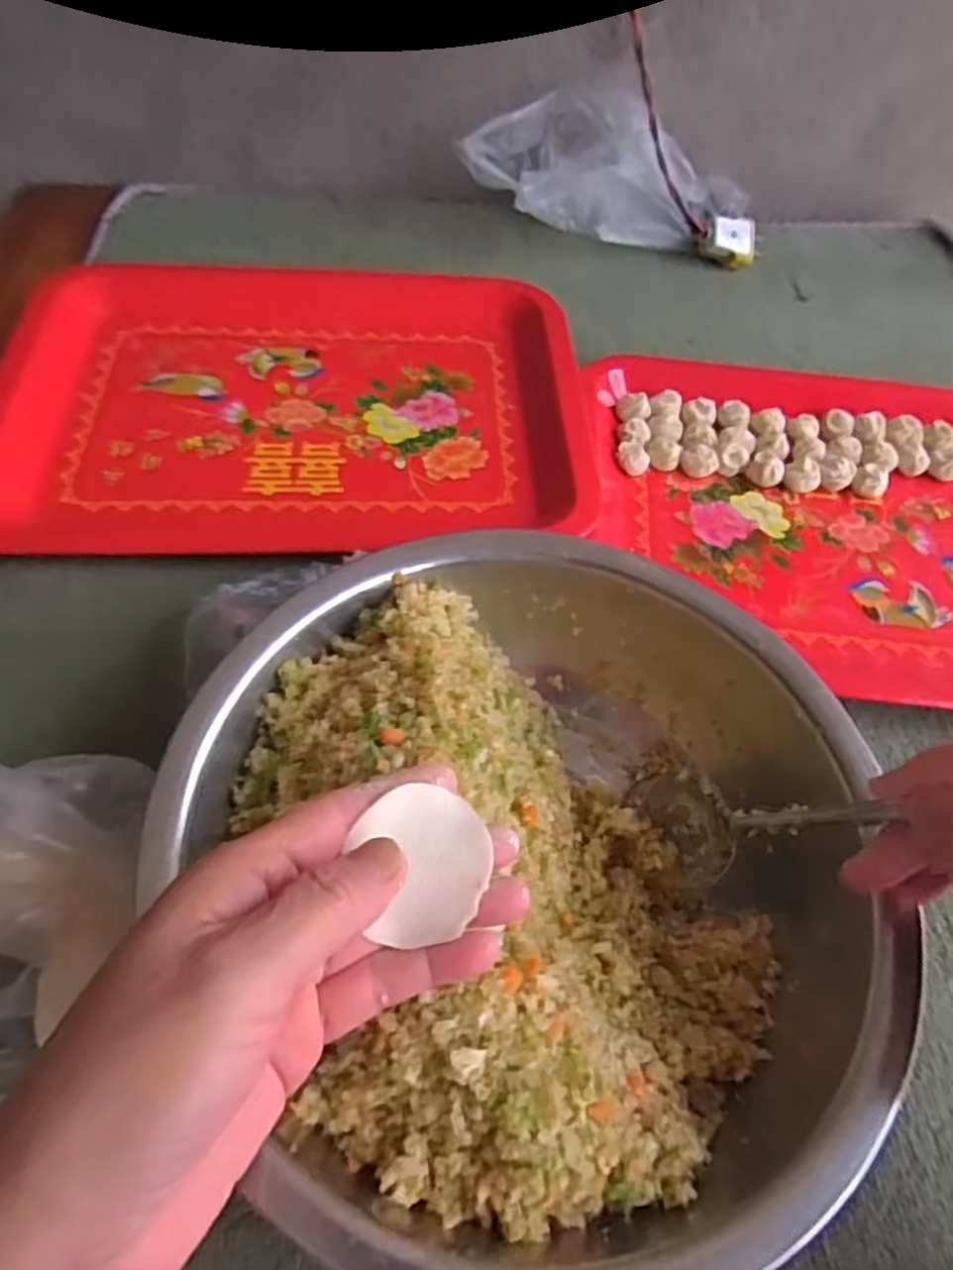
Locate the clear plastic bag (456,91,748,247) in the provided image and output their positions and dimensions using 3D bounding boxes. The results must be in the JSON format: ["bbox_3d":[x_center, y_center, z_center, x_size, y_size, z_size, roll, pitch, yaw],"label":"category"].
[{"bbox_3d":[0.107,-0.387,0.629,0.239,0.100,0.088,-8,58,-11],"label":"clear plastic bag"}]

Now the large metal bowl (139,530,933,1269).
[{"bbox_3d":[0.019,0.091,0.309,0.268,0.083,0.270,2,56,-4],"label":"large metal bowl"}]

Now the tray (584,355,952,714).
[{"bbox_3d":[0.252,-0.068,0.471,0.352,0.027,0.260,8,56,0],"label":"tray"}]

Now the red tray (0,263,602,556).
[{"bbox_3d":[-0.121,-0.170,0.506,0.372,0.023,0.283,-2,57,-6],"label":"red tray"}]

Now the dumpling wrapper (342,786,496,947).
[{"bbox_3d":[-0.014,0.070,0.231,0.039,0.012,0.042,-18,60,-16],"label":"dumpling wrapper"}]

